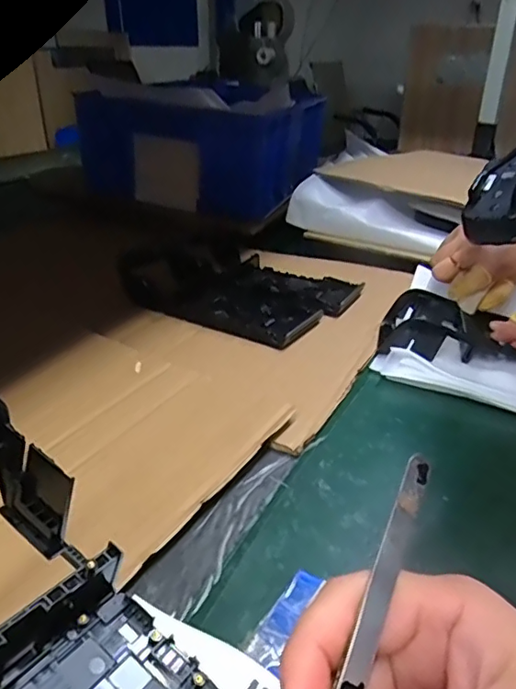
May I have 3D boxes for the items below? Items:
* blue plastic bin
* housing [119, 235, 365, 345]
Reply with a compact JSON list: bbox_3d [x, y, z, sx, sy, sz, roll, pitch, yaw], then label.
[{"bbox_3d":[-0.066,-0.328,0.912,0.286,0.162,0.357,11,31,18],"label":"blue plastic bin"},{"bbox_3d":[-0.029,-0.077,0.601,0.247,0.028,0.178,20,34,30],"label":"housing"}]

